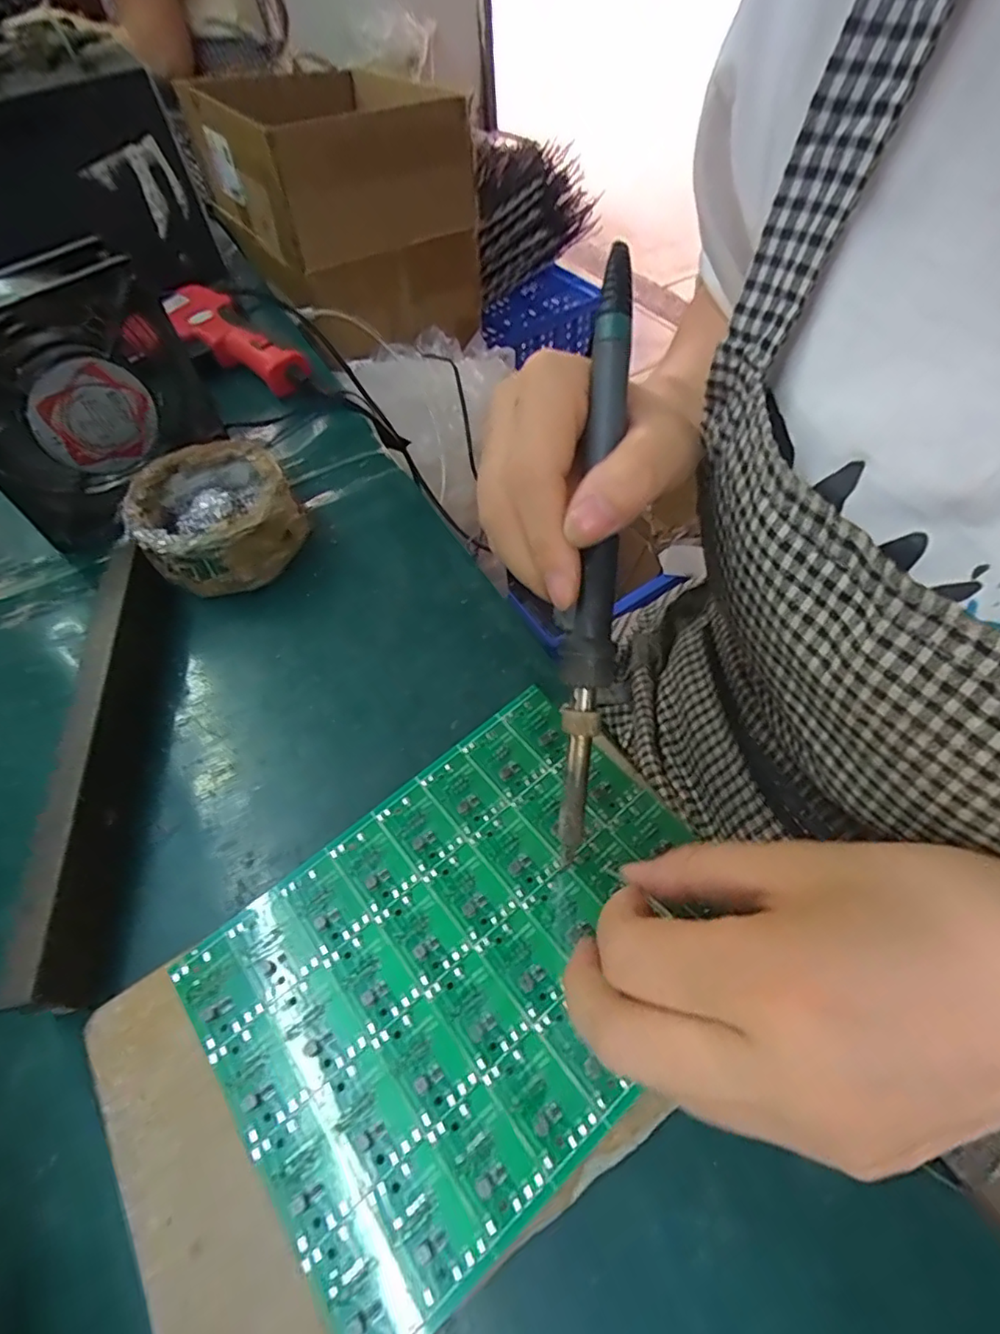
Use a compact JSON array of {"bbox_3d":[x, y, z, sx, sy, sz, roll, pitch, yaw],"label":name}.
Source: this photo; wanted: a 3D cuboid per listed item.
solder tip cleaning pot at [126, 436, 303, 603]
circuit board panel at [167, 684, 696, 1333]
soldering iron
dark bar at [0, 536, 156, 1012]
[{"bbox_3d":[-0.155,-0.082,0.327,0.080,0.043,0.082,-1,55,2],"label":"solder tip cleaning pot"},{"bbox_3d":[-0.009,0.095,0.200,0.166,0.006,0.122,-35,61,-21],"label":"circuit board panel"},{"bbox_3d":[0.032,-0.033,0.198,0.015,0.019,0.201,5,94,6],"label":"soldering iron"},{"bbox_3d":[-0.169,0.033,0.255,0.020,0.034,0.202,-8,55,-3],"label":"dark bar"}]

